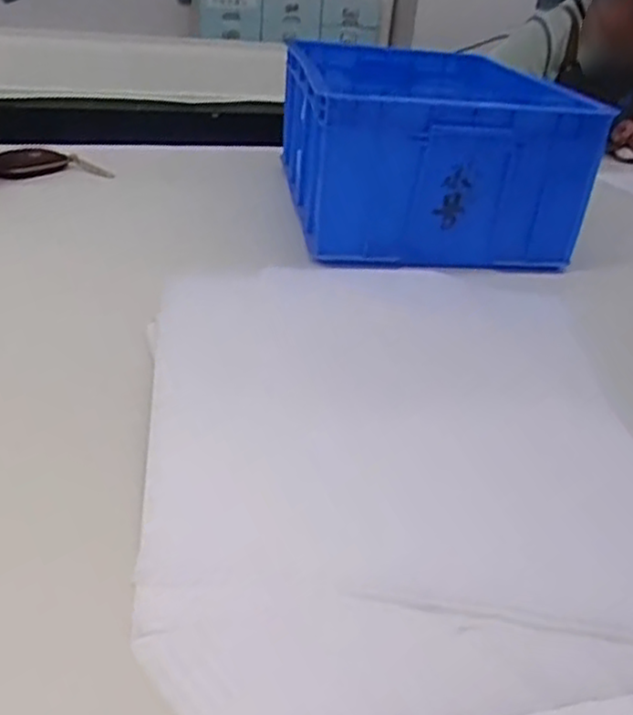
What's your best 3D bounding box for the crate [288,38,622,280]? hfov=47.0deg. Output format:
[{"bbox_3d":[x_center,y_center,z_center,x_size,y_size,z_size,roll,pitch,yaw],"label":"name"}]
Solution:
[{"bbox_3d":[0.144,-0.332,1.118,0.356,0.202,0.560,1,29,-7],"label":"crate"}]

